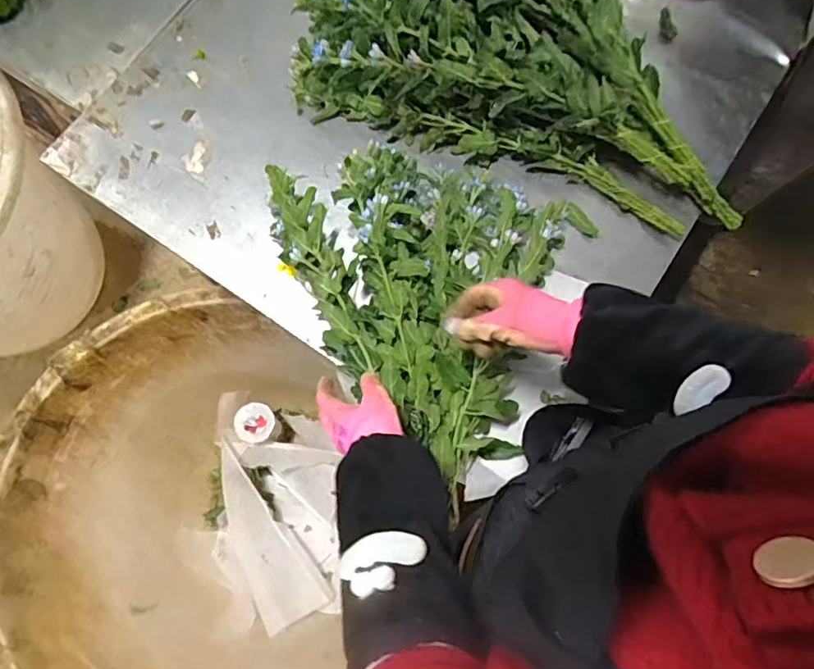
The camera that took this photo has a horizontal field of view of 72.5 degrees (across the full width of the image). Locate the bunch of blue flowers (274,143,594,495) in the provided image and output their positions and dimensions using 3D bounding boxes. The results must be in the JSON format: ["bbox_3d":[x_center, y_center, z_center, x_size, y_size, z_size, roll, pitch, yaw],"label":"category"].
[{"bbox_3d":[0.017,-0.091,0.681,0.379,0.096,0.330,30,78,8],"label":"bunch of blue flowers"}]

